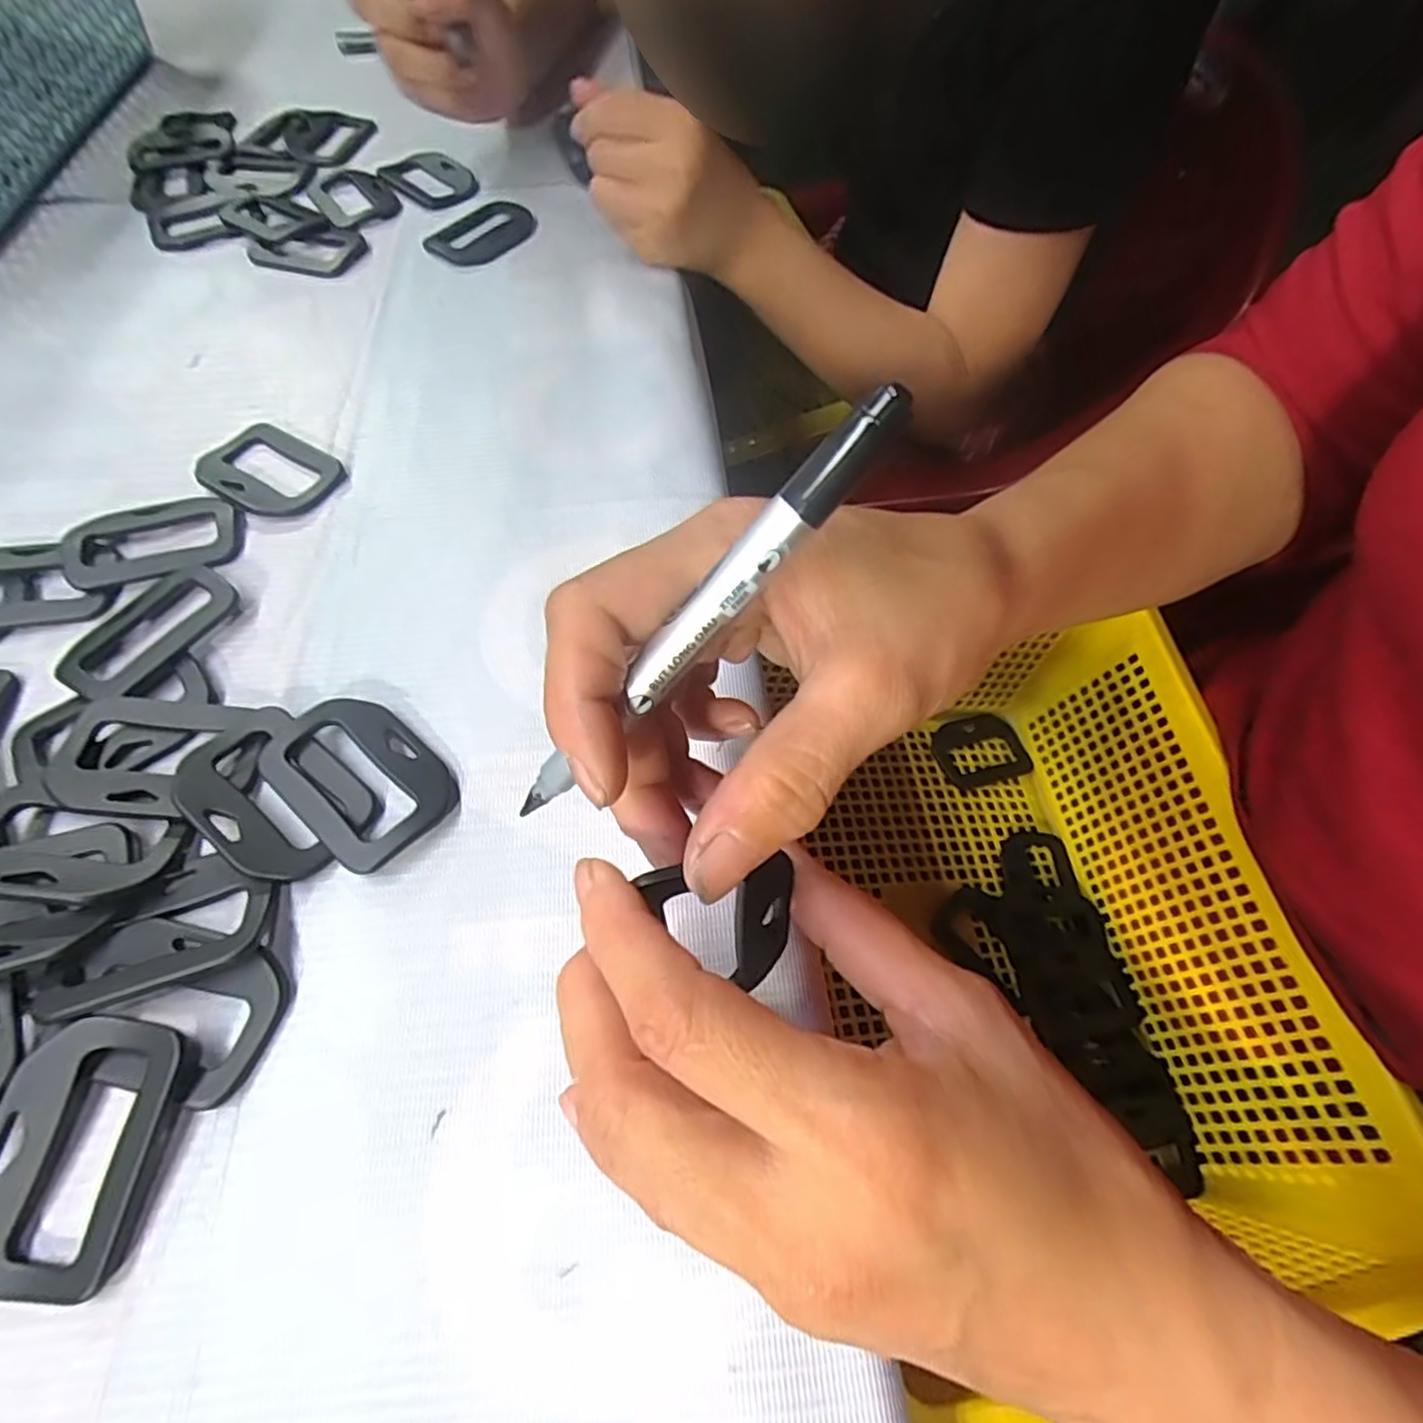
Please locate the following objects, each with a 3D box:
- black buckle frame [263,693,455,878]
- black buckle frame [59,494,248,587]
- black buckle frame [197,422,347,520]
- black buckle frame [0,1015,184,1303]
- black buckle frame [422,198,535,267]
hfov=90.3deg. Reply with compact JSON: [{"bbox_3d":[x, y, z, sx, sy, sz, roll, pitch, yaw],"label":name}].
[{"bbox_3d":[-0.115,0.021,0.231,0.062,0.011,0.041,38,67,20],"label":"black buckle frame"},{"bbox_3d":[-0.225,-0.069,0.283,0.063,0.009,0.042,-21,62,-12],"label":"black buckle frame"},{"bbox_3d":[-0.192,-0.104,0.307,0.061,0.007,0.043,31,65,17],"label":"black buckle frame"},{"bbox_3d":[-0.162,0.110,0.179,0.040,0.011,0.059,4,60,3],"label":"black buckle frame"},{"bbox_3d":[-0.133,-0.276,0.405,0.049,0.004,0.064,36,66,19],"label":"black buckle frame"}]

